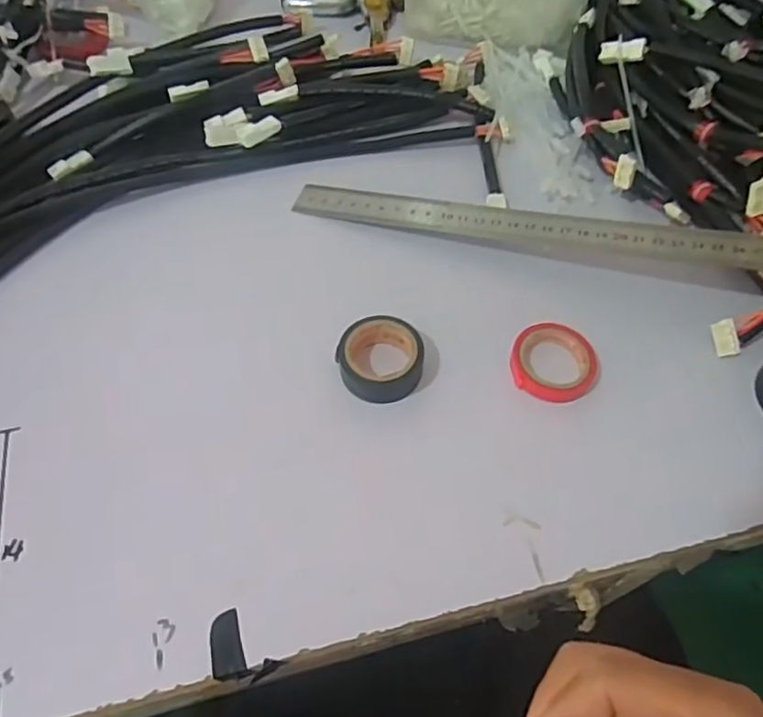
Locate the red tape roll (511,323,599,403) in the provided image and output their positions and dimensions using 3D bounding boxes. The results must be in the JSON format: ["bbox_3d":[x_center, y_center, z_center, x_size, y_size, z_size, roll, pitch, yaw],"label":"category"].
[{"bbox_3d":[0.091,0.002,0.323,0.043,0.009,0.043,0,59,1],"label":"red tape roll"}]

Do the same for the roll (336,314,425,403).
[{"bbox_3d":[0.000,0.000,0.322,0.044,0.020,0.040,0,59,1],"label":"roll"}]

